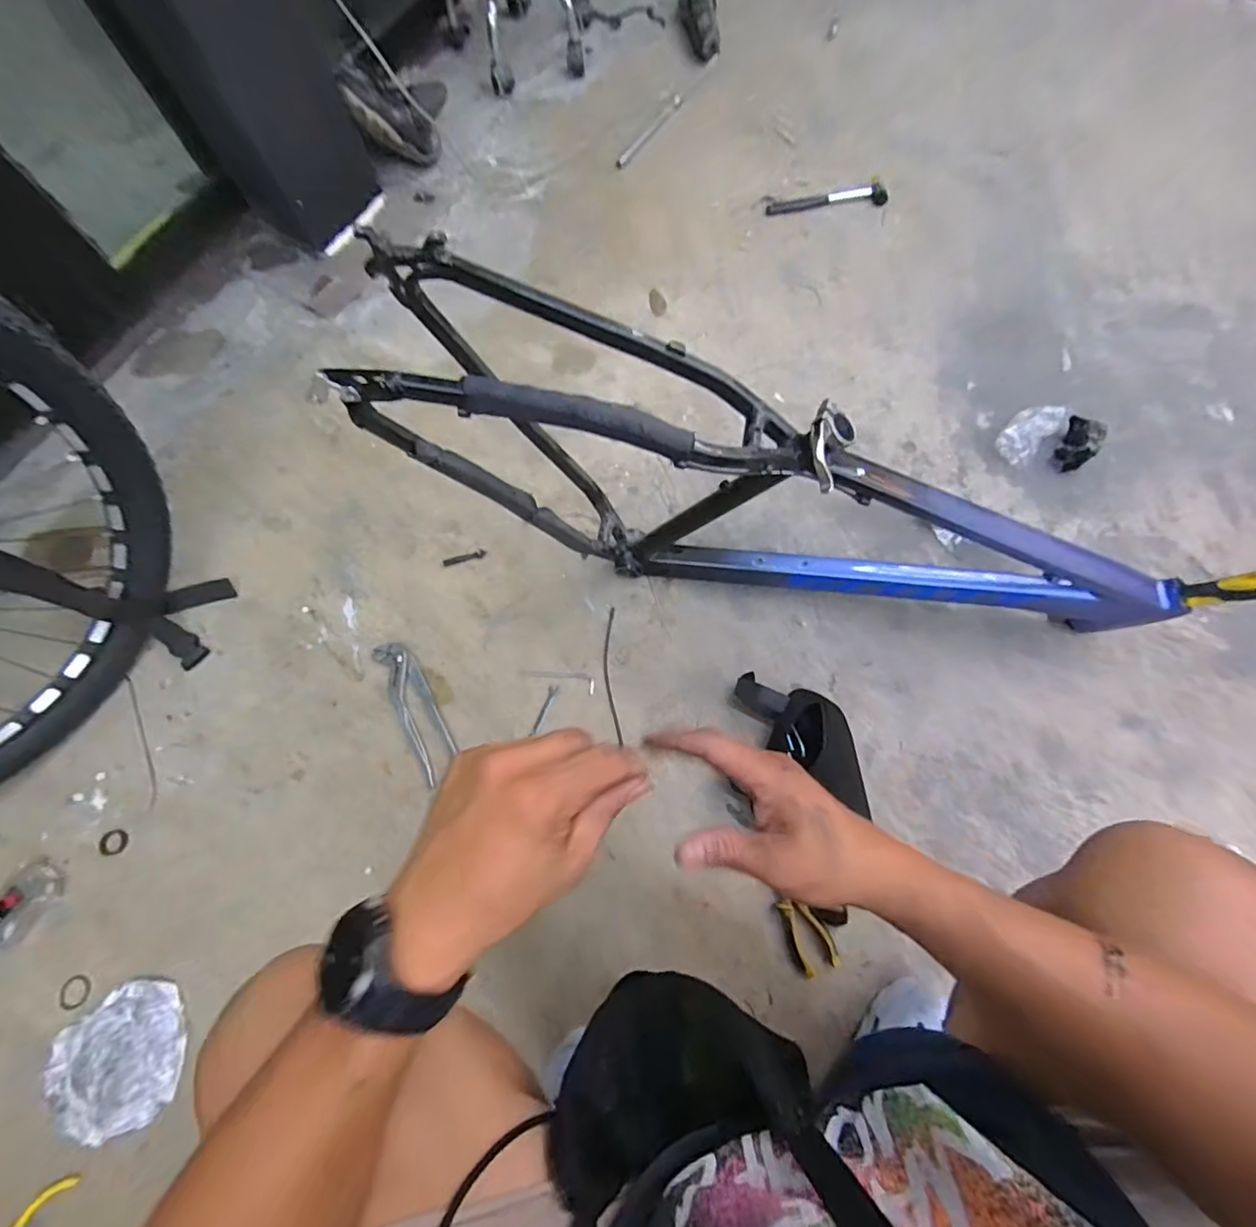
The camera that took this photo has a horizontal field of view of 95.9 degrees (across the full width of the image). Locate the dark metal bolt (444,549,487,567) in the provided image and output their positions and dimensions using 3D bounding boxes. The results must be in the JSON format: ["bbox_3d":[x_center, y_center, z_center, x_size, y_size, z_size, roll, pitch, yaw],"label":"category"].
[{"bbox_3d":[-0.266,-0.091,0.925,0.071,0.006,0.015,-16,70,-4],"label":"dark metal bolt"}]

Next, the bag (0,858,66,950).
[{"bbox_3d":[-0.807,0.394,0.748,0.060,0.017,0.121,20,72,9],"label":"bag"}]

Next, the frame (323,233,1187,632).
[{"bbox_3d":[0.184,-0.125,0.746,0.981,0.384,0.160,16,69,-18],"label":"frame"}]

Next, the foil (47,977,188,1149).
[{"bbox_3d":[-0.622,0.548,0.697,0.159,0.033,0.152,-1,70,2],"label":"foil"}]

